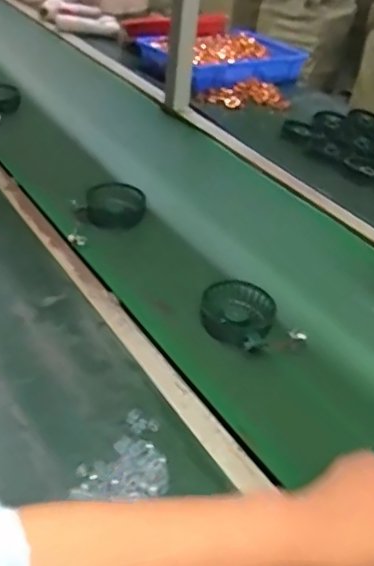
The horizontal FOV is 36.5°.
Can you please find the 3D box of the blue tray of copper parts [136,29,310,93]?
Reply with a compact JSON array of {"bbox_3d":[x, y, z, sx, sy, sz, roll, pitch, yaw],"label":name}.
[{"bbox_3d":[0.091,-0.553,1.398,0.395,0.062,0.298,-18,44,-29],"label":"blue tray of copper parts"}]

